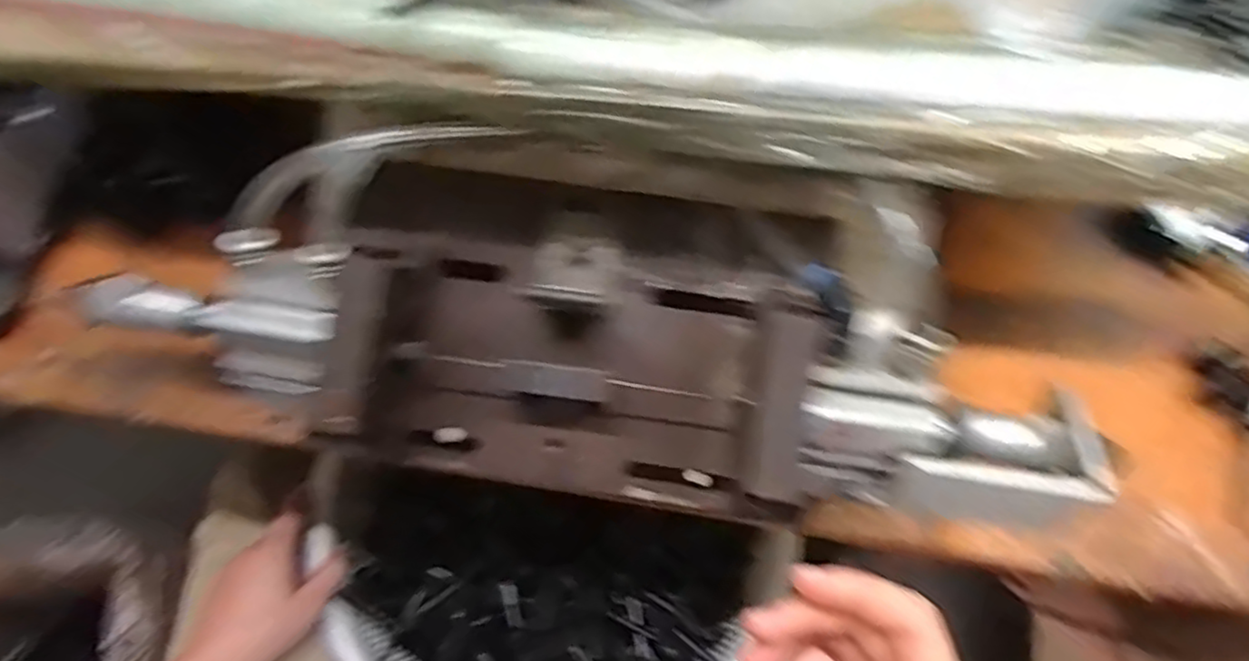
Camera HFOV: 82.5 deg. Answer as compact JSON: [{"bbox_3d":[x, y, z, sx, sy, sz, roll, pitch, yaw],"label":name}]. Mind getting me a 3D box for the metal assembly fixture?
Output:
[{"bbox_3d":[-0.022,-0.009,0.326,0.431,0.093,0.148,6,69,2],"label":"metal assembly fixture"}]

